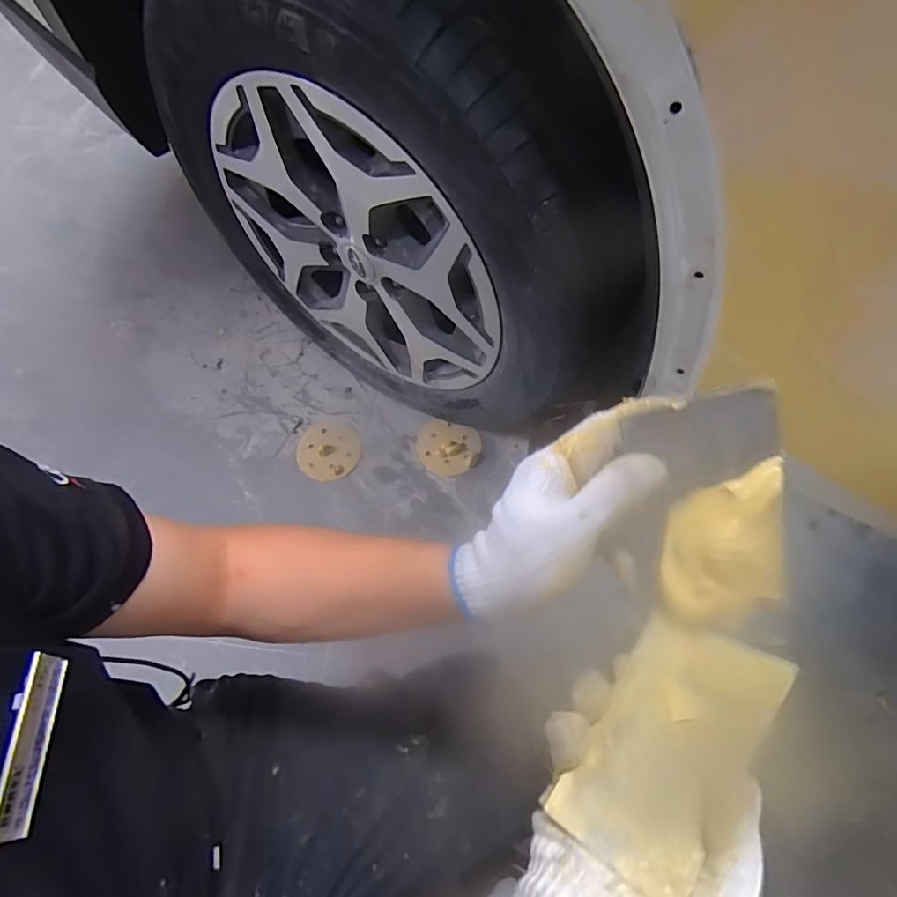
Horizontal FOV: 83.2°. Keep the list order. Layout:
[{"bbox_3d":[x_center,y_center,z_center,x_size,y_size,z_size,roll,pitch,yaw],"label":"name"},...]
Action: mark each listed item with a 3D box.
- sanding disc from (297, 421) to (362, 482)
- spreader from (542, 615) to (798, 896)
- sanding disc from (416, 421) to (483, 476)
[{"bbox_3d":[-0.224,0.004,0.946,0.113,0.006,0.115,0,68,1],"label":"sanding disc"},{"bbox_3d":[0.118,0.157,0.269,0.070,0.011,0.129,30,80,30],"label":"spreader"},{"bbox_3d":[-0.001,0.002,0.939,0.119,0.009,0.101,8,69,10],"label":"sanding disc"}]

